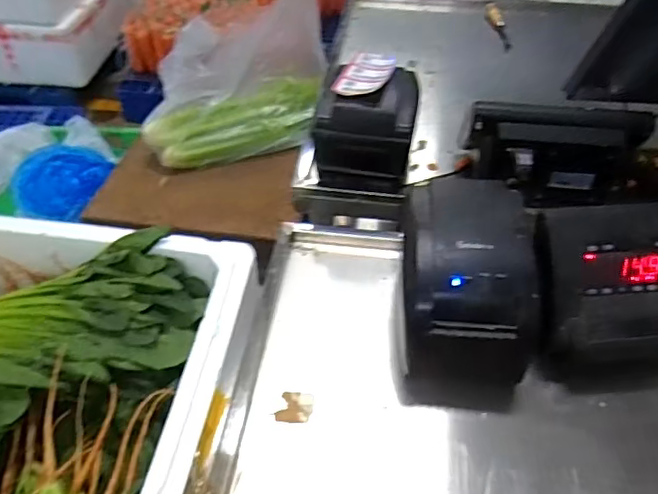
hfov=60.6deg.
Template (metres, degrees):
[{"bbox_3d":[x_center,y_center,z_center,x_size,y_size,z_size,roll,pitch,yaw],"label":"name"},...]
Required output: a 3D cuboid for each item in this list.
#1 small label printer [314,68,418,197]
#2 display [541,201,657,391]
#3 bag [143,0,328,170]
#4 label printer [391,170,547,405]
[{"bbox_3d":[0.061,-0.200,0.893,0.144,0.135,0.171,7,46,7],"label":"small label printer"},{"bbox_3d":[0.368,0.053,0.652,0.244,0.163,0.133,-2,46,-1],"label":"display"},{"bbox_3d":[-0.207,-0.388,1.220,0.398,0.354,0.150,-14,47,-13],"label":"bag"},{"bbox_3d":[0.167,0.046,0.673,0.152,0.155,0.224,3,46,3],"label":"label printer"}]

